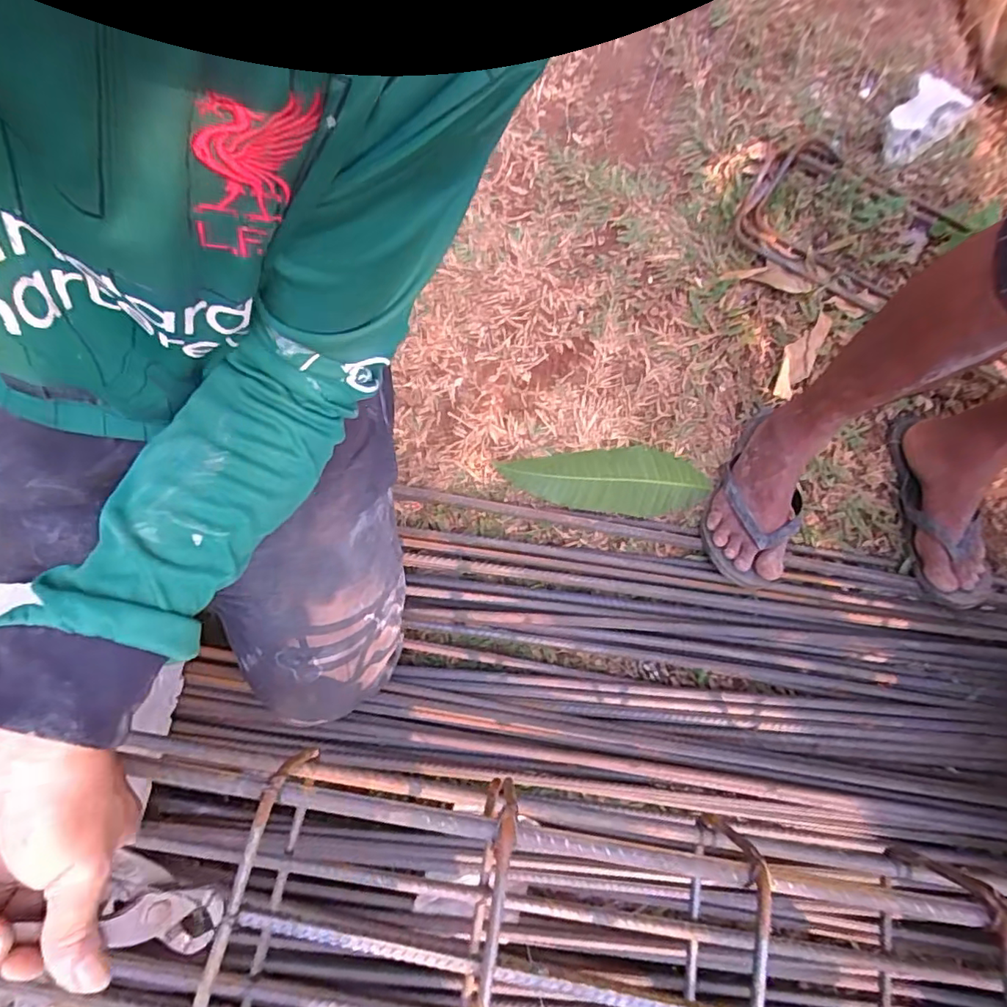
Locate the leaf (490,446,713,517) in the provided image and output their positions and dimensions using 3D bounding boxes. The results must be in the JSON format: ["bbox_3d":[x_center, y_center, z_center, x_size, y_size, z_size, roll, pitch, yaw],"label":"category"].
[{"bbox_3d":[0.141,-0.031,0.740,0.276,0.021,0.094,-2,80,-1],"label":"leaf"}]

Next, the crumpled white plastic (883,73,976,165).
[{"bbox_3d":[0.616,-0.566,0.788,0.082,0.046,0.165,44,82,6],"label":"crumpled white plastic"}]

